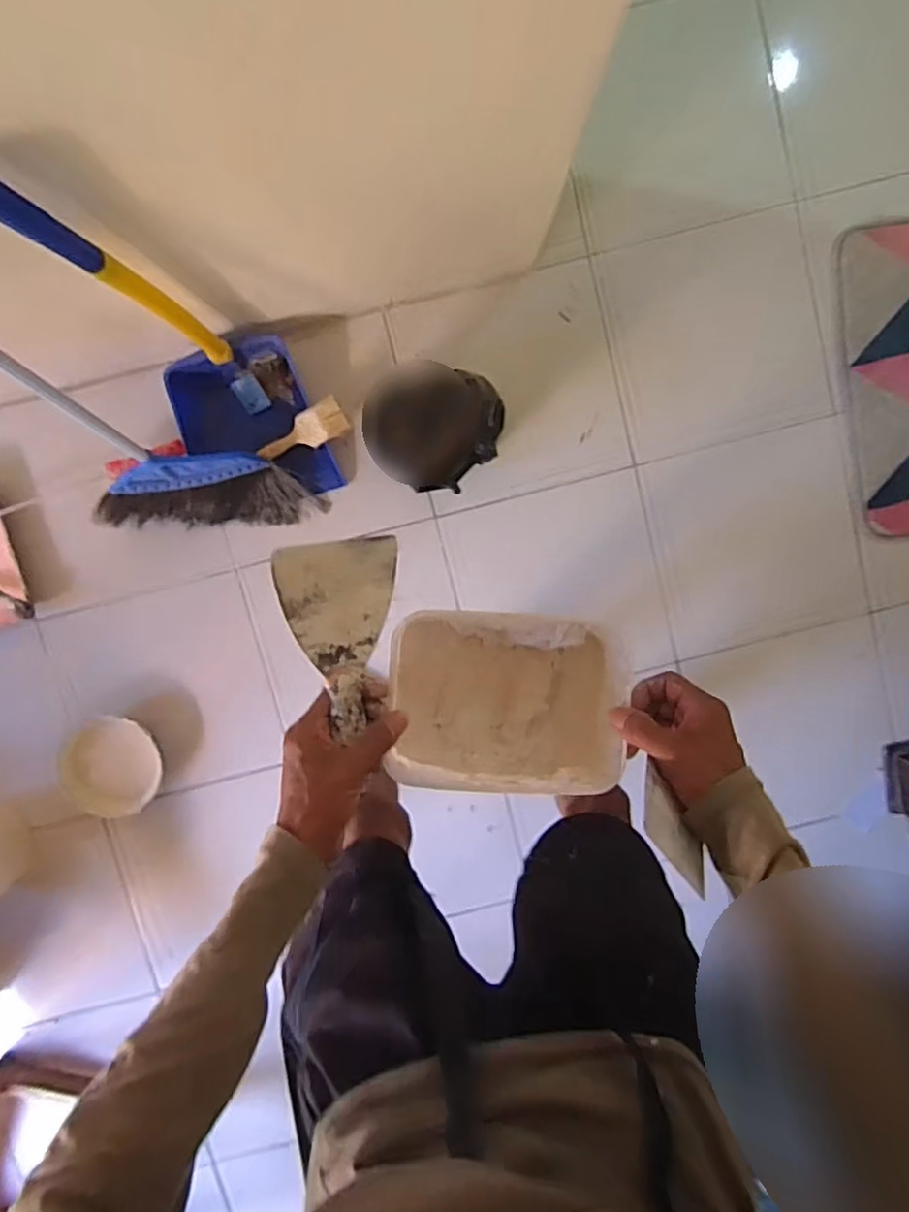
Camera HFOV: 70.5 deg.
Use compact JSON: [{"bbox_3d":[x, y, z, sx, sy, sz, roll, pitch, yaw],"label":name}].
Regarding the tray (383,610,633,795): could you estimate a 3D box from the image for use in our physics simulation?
[{"bbox_3d":[0.041,0.076,0.538,0.181,0.062,0.140,3,94,-2],"label":"tray"}]

